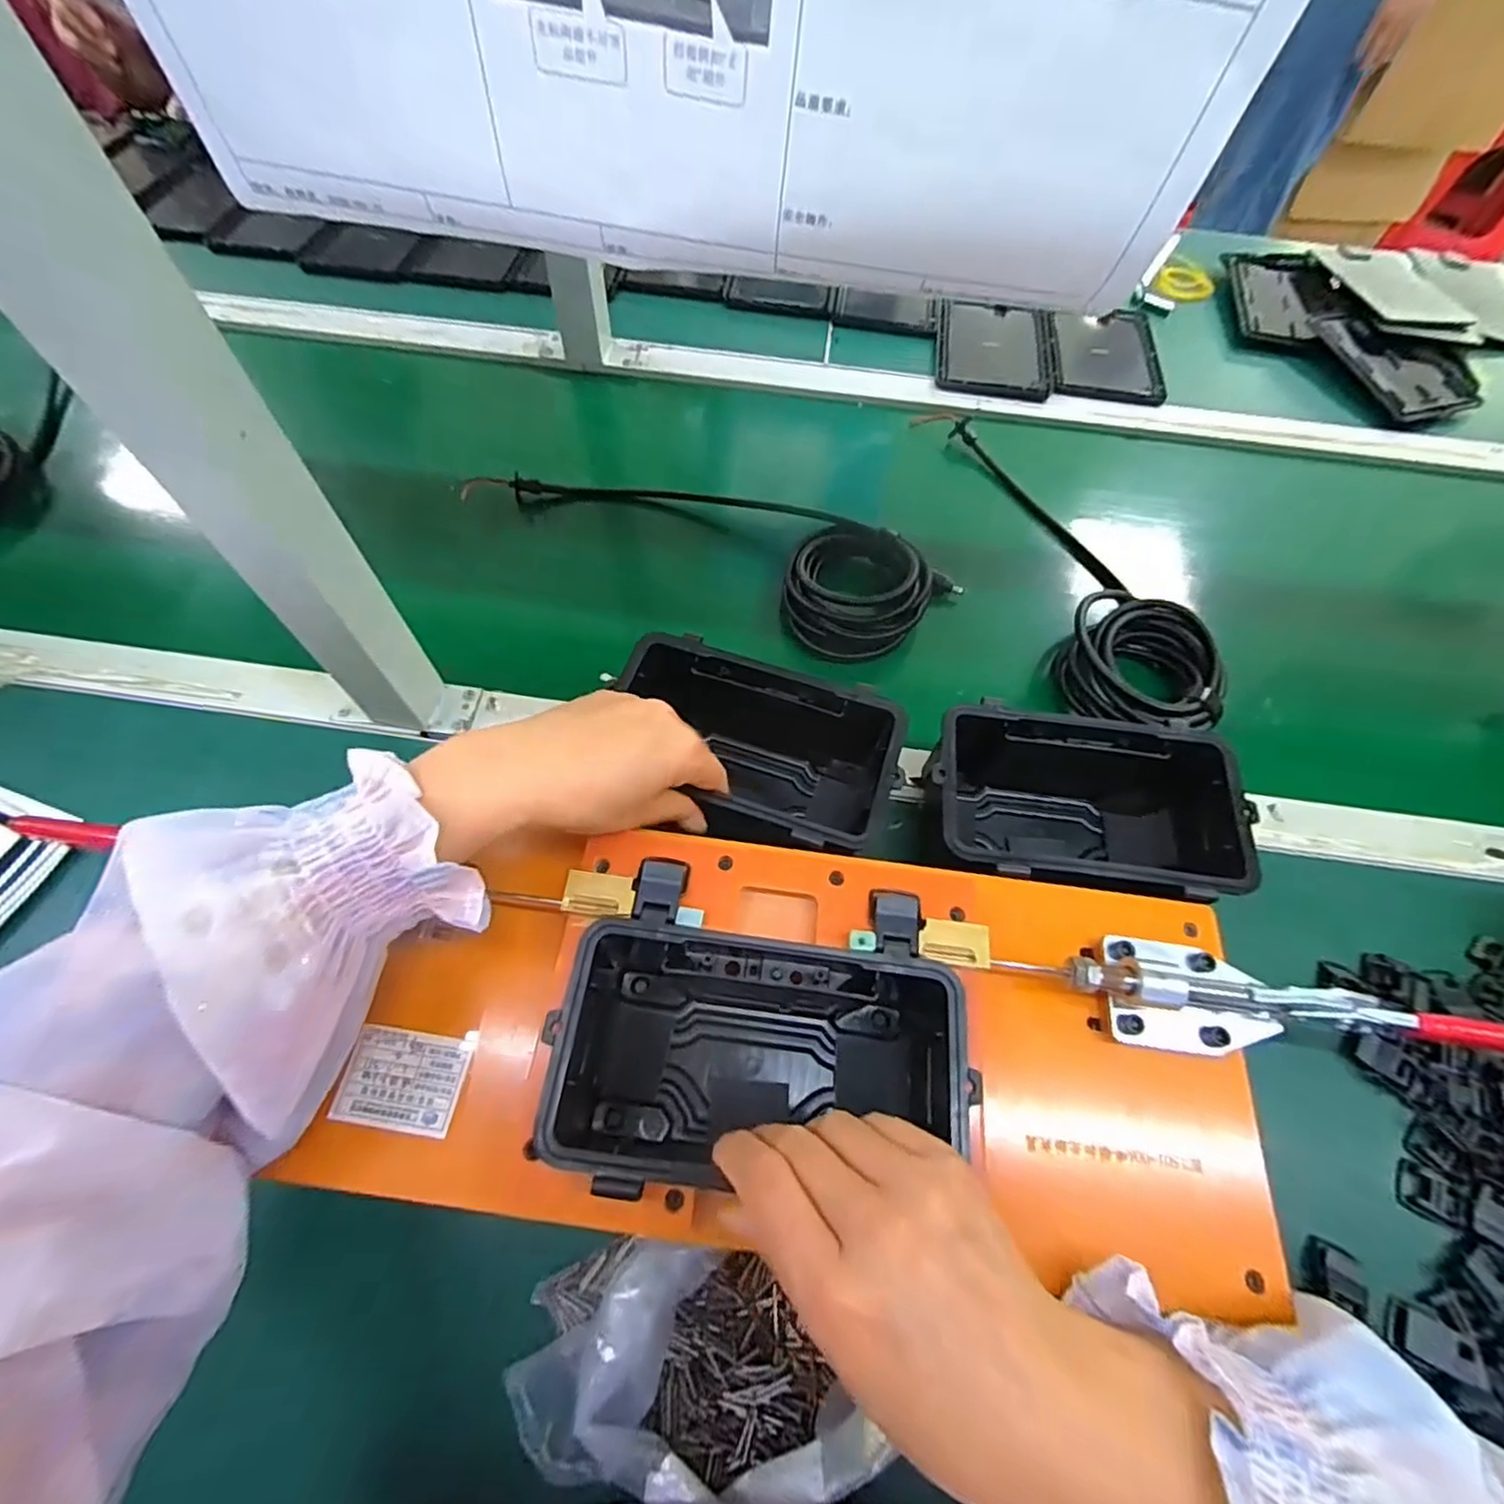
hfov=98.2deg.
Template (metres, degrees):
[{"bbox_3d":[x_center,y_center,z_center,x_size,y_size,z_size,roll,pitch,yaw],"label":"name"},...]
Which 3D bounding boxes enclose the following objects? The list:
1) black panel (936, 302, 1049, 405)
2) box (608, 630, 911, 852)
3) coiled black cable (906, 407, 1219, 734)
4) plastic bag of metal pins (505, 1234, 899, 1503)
[{"bbox_3d":[0.259,-0.443,0.703,0.117,0.015,0.180,8,62,2],"label":"black panel"},{"bbox_3d":[-0.002,0.006,0.424,0.171,0.089,0.108,18,63,8],"label":"box"},{"bbox_3d":[0.263,-0.171,0.559,0.113,0.063,0.373,-11,63,-8],"label":"coiled black cable"},{"bbox_3d":[-0.030,0.279,0.298,0.158,0.046,0.094,8,62,2],"label":"plastic bag of metal pins"}]

